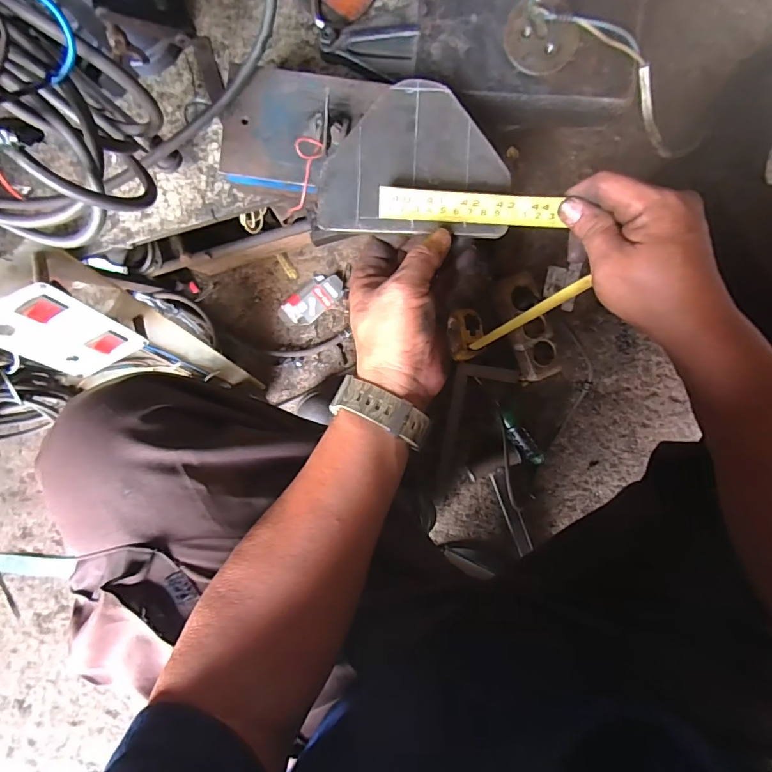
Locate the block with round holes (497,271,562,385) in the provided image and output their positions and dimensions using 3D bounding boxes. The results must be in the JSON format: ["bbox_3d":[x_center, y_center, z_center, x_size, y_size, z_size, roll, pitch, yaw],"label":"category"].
[{"bbox_3d":[0.220,-0.091,0.691,0.065,0.043,0.167,-18,95,1],"label":"block with round holes"}]

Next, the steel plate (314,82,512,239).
[{"bbox_3d":[0.021,-0.167,0.328,0.137,0.007,0.103,3,96,1],"label":"steel plate"}]

